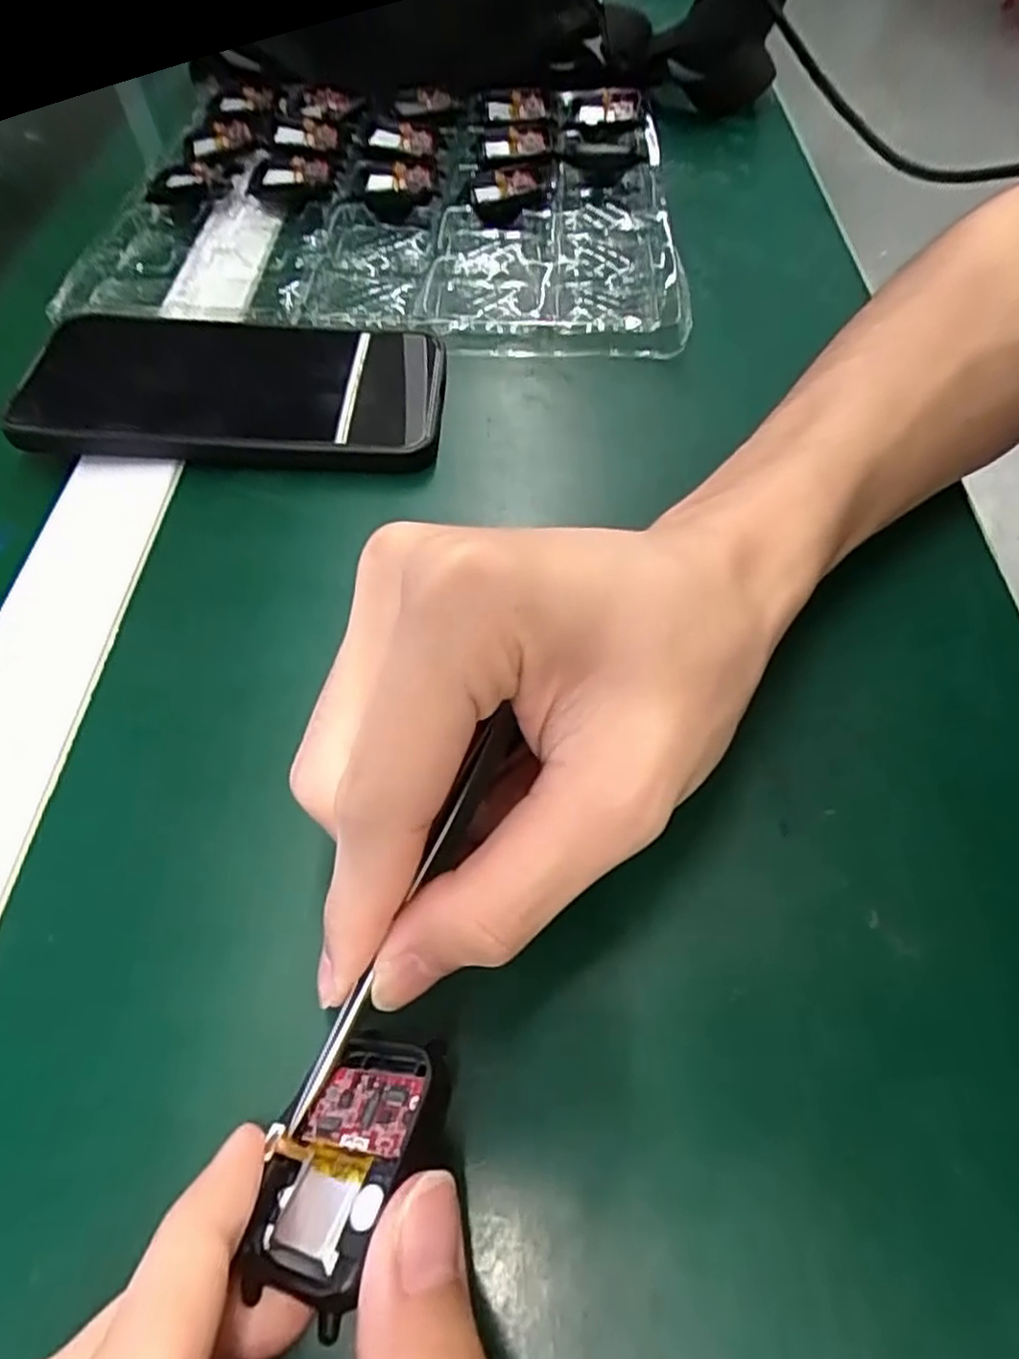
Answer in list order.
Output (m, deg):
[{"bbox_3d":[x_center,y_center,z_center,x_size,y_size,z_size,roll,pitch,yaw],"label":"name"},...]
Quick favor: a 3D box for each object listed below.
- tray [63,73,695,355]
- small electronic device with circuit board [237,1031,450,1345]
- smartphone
[{"bbox_3d":[-0.061,-0.262,0.383,0.289,0.017,0.260,2,57,-1],"label":"tray"},{"bbox_3d":[-0.033,0.093,0.141,0.036,0.006,0.046,-15,32,36],"label":"small electronic device with circuit board"},{"bbox_3d":[-0.108,-0.119,0.291,0.158,0.013,0.083,0,57,-2],"label":"smartphone"}]

